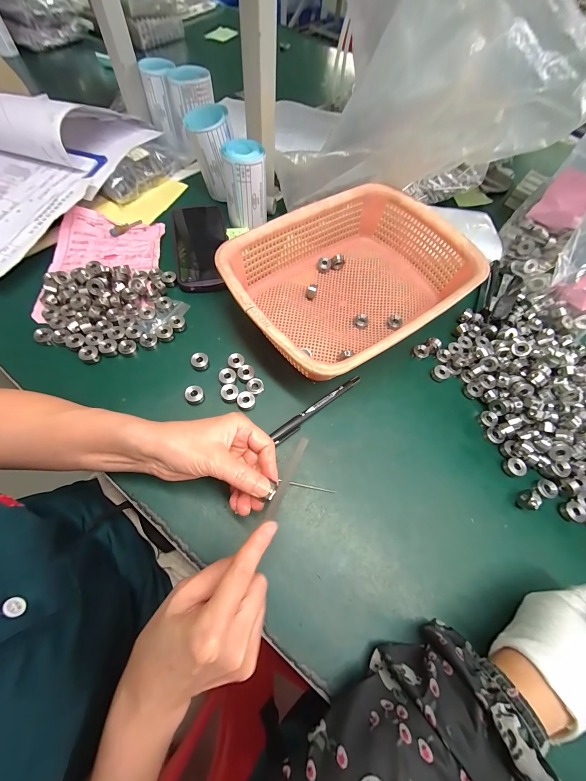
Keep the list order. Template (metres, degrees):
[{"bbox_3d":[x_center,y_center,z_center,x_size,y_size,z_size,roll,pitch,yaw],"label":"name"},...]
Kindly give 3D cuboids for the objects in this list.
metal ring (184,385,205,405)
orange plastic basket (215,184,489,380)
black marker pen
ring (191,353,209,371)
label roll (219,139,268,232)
[{"bbox_3d":[-0.109,0.006,0.309,0.020,0.013,0.018,-39,74,-21],"label":"metal ring"},{"bbox_3d":[0.071,-0.138,0.356,0.289,0.076,0.214,-31,71,-19],"label":"orange plastic basket"},{"bbox_3d":[0.029,0.020,0.317,0.127,0.011,0.013,-34,72,-20],"label":"black marker pen"},{"bbox_3d":[-0.110,-0.035,0.327,0.019,0.011,0.019,2,64,-5],"label":"ring"},{"bbox_3d":[-0.069,-0.304,0.412,0.058,0.091,0.057,1,64,-6],"label":"label roll"}]

